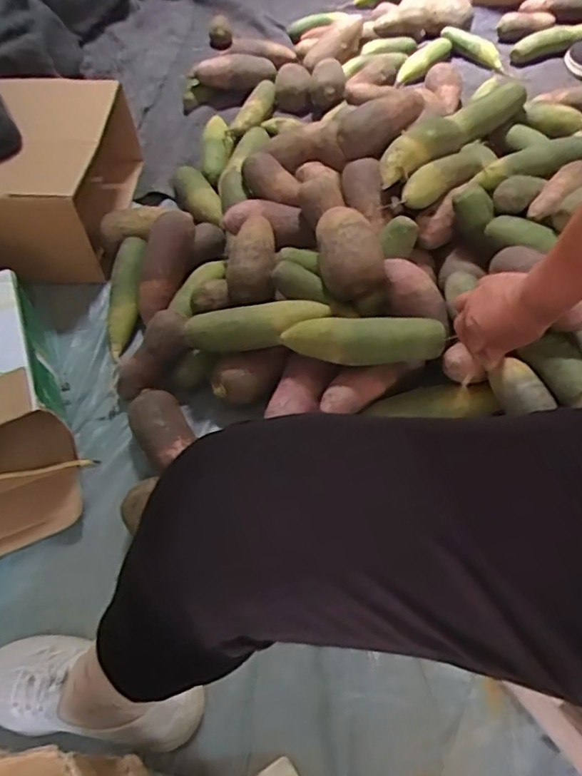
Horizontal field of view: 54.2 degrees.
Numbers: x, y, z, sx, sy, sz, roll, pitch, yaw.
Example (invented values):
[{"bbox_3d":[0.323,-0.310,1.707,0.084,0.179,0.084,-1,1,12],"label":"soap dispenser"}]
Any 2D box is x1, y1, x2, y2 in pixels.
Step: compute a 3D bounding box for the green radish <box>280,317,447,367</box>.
[{"bbox_3d":[0.089,-0.061,0.712,0.196,0.045,0.050,2,54,5],"label":"green radish"}]

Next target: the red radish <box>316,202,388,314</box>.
[{"bbox_3d":[0.081,-0.182,0.787,0.086,0.094,0.137,-8,54,-2],"label":"red radish"}]

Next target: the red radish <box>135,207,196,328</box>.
[{"bbox_3d":[-0.195,-0.199,0.889,0.064,0.069,0.198,13,77,13],"label":"red radish"}]

